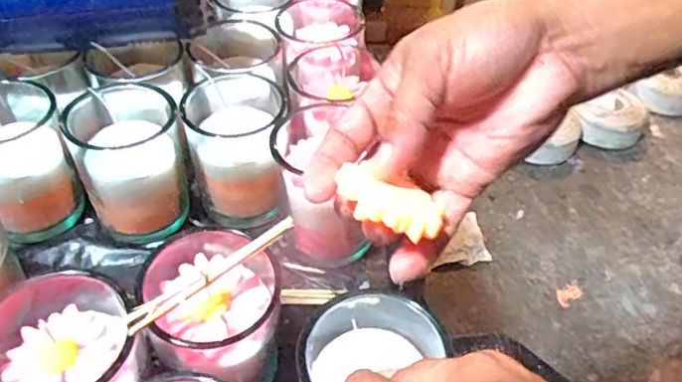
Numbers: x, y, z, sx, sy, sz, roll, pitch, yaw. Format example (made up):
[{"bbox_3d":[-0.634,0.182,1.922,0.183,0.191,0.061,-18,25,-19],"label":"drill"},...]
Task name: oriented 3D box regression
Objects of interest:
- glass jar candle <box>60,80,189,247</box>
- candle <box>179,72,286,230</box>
[{"bbox_3d":[-0.152,-0.023,0.429,0.071,0.087,0.083,-21,50,-22],"label":"glass jar candle"},{"bbox_3d":[-0.079,-0.033,0.451,0.070,0.092,0.086,-8,47,-11],"label":"candle"}]

